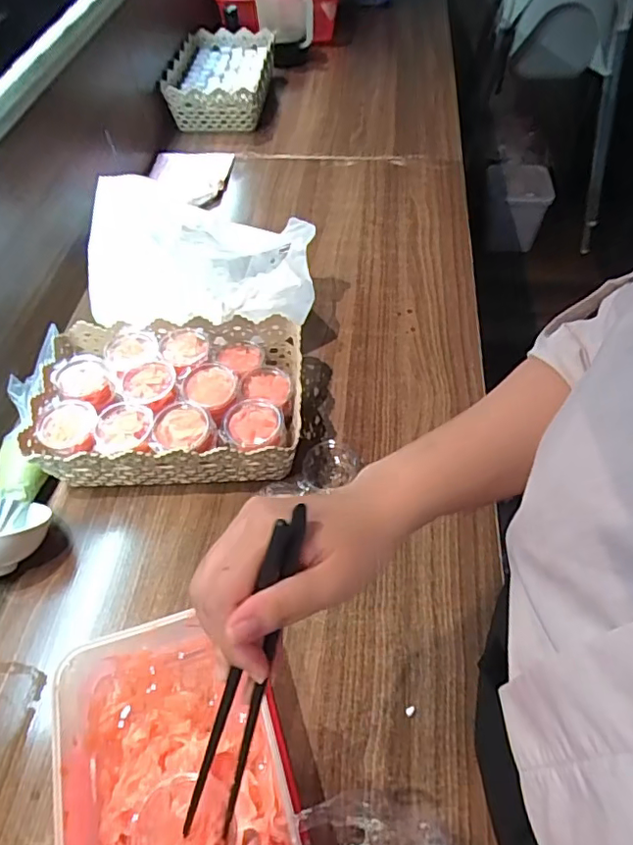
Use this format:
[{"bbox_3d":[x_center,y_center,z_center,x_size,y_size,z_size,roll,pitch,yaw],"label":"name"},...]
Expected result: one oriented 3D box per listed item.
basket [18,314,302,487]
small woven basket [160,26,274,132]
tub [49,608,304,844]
[{"bbox_3d":[-0.164,-0.019,0.653,0.289,0.094,0.190,-2,54,1],"label":"basket"},{"bbox_3d":[-0.196,-0.718,1.163,0.205,0.098,0.301,-2,54,2],"label":"small woven basket"},{"bbox_3d":[-0.116,0.293,0.426,0.188,0.084,0.255,-16,54,-8],"label":"tub"}]

